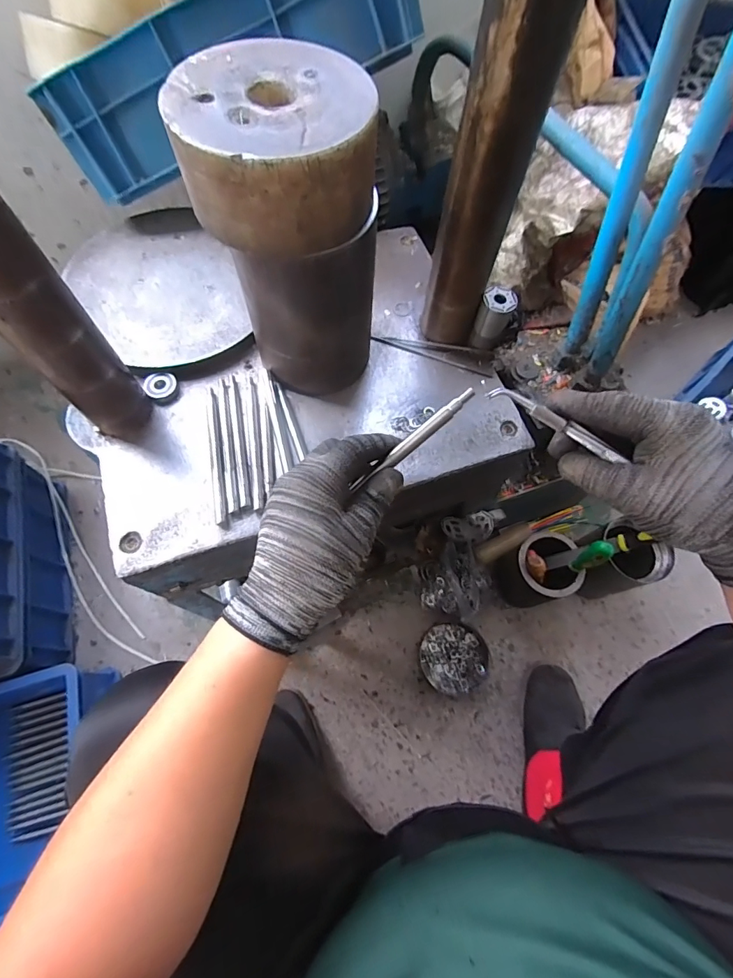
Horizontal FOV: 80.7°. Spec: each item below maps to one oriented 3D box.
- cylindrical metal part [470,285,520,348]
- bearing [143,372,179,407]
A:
[{"bbox_3d":[0.147,-0.195,0.508,0.036,0.075,0.031,20,68,7],"label":"cylindrical metal part"},{"bbox_3d":[-0.232,-0.114,0.491,0.034,0.015,0.033,1,67,-1],"label":"bearing"}]

